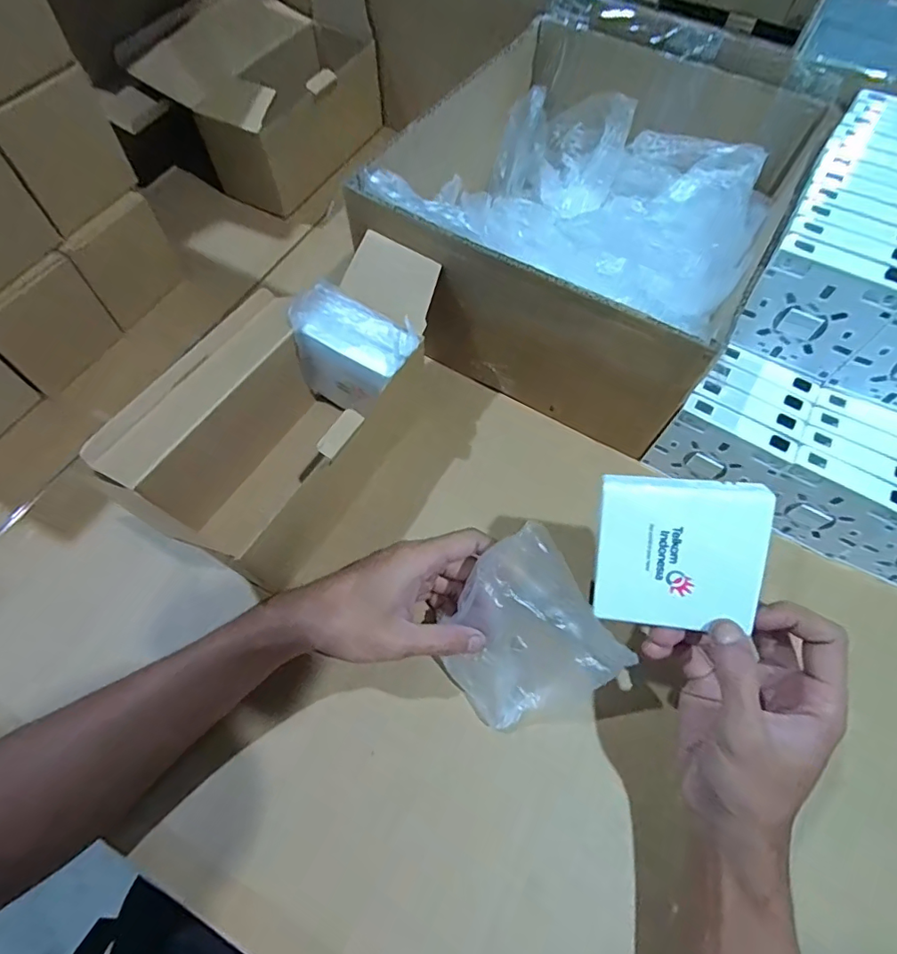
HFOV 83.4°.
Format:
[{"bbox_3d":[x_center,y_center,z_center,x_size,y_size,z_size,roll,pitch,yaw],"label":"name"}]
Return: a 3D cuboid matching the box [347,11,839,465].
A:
[{"bbox_3d":[0.126,-0.234,0.478,0.294,0.160,0.322,27,62,14],"label":"box"}]

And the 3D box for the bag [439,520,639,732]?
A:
[{"bbox_3d":[0.048,0.108,0.332,0.086,0.092,0.101,-31,65,-18],"label":"bag"}]

